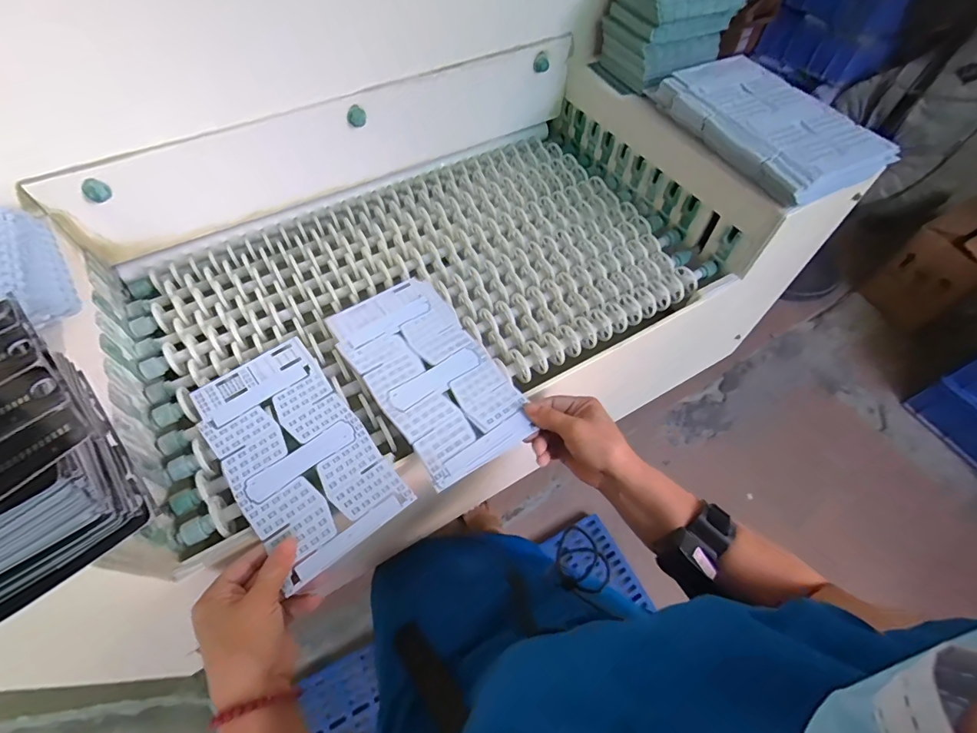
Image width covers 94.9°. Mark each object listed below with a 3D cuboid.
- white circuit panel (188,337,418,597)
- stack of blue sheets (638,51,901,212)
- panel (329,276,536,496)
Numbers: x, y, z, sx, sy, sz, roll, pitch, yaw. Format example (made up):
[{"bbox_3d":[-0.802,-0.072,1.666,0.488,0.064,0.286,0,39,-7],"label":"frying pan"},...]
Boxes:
[{"bbox_3d":[-0.193,0.079,0.447,0.126,0.008,0.239,-34,63,-21],"label":"white circuit panel"},{"bbox_3d":[0.343,-0.312,0.565,0.140,0.055,0.266,-20,60,-13],"label":"stack of blue sheets"},{"bbox_3d":[-0.066,0.002,0.494,0.132,0.006,0.247,-28,62,-23],"label":"panel"}]

